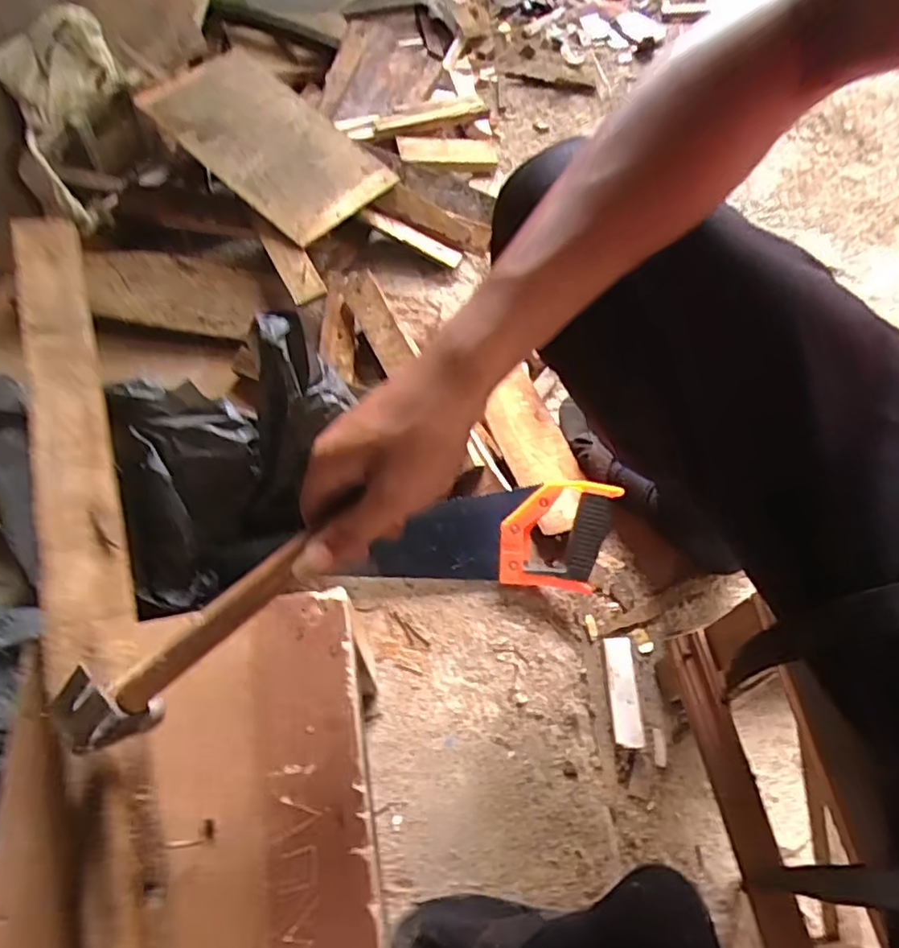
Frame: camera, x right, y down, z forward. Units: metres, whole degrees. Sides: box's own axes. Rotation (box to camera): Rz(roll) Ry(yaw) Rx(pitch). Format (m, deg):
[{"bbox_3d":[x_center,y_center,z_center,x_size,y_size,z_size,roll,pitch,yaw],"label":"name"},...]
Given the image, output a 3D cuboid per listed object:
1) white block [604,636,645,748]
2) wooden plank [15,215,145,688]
[{"bbox_3d":[0.181,0.223,0.658,0.029,0.014,0.108,1,60,0],"label":"white block"},{"bbox_3d":[-0.298,-0.049,0.496,0.051,0.023,0.434,-19,61,-10],"label":"wooden plank"}]

